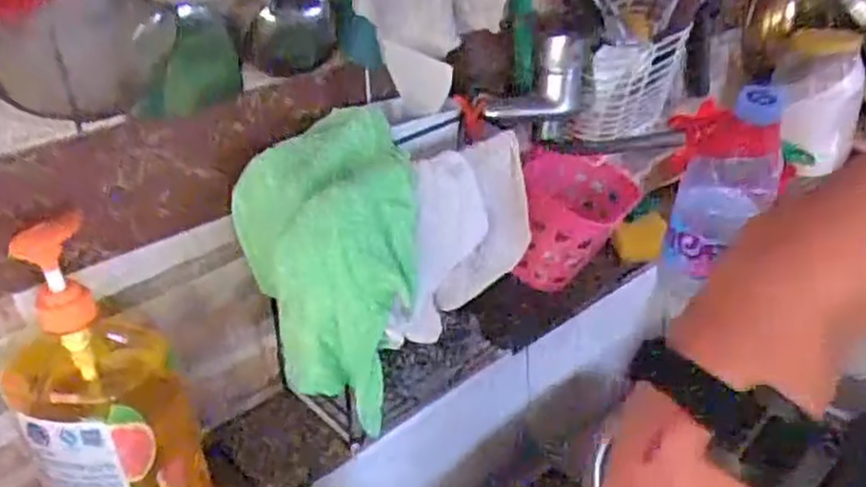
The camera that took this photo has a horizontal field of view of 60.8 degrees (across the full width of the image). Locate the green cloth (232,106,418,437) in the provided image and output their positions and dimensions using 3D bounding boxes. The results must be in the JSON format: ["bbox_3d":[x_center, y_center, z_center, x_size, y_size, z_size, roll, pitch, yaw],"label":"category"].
[{"bbox_3d":[-0.077,0.010,0.582,0.119,0.182,0.158,-15,30,-20],"label":"green cloth"}]

